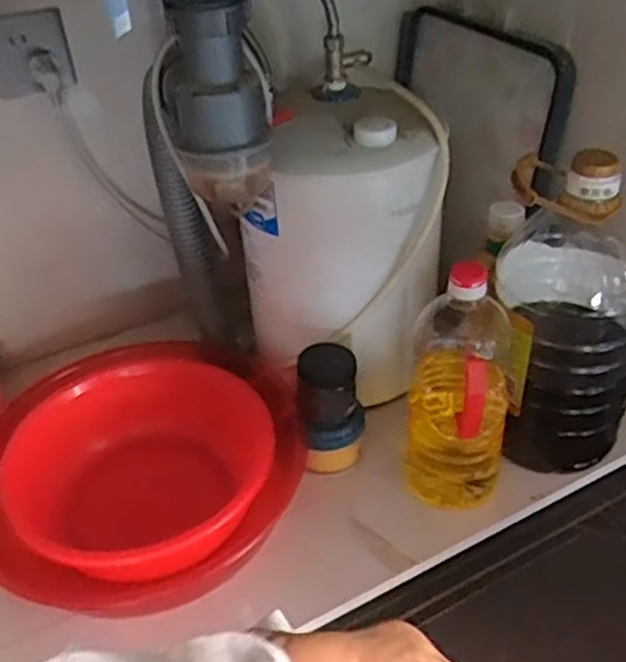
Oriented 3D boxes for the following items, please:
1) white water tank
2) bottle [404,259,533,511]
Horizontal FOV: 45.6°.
[{"bbox_3d":[0.039,-0.097,0.869,0.200,0.295,0.198,20,44,27],"label":"white water tank"},{"bbox_3d":[0.151,0.057,0.759,0.096,0.271,0.103,24,46,30],"label":"bottle"}]

